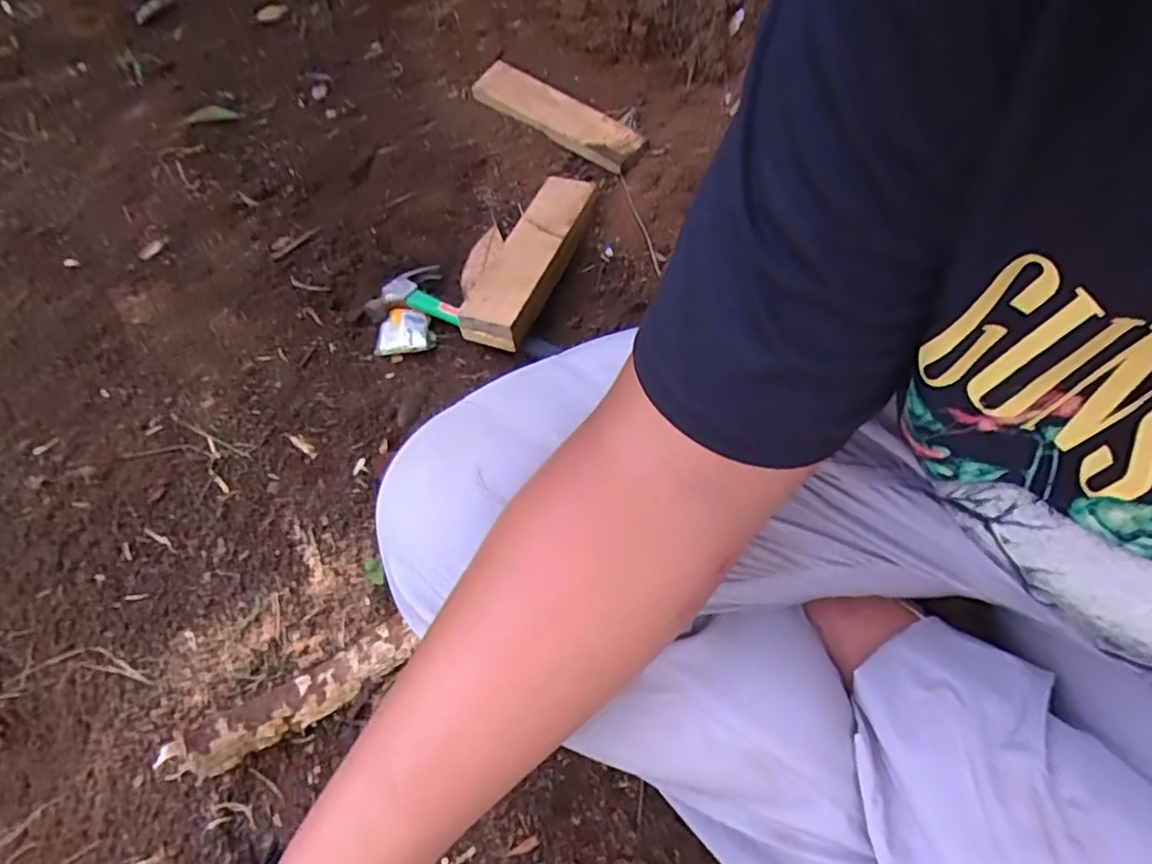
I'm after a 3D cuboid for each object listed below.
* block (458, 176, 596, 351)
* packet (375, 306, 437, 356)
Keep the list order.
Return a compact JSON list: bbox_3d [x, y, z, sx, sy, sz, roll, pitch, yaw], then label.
[{"bbox_3d":[-0.048,-0.197,0.723,0.068,0.035,0.241,20,59,10],"label":"block"},{"bbox_3d":[-0.188,-0.114,0.720,0.061,0.020,0.063,-1,58,-3],"label":"packet"}]

